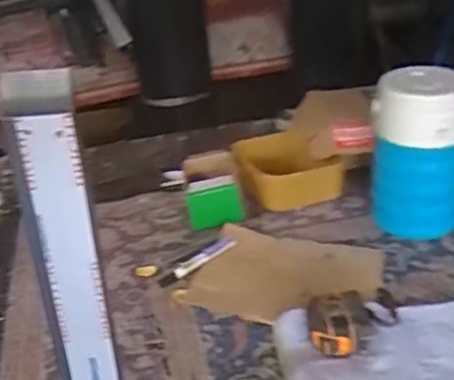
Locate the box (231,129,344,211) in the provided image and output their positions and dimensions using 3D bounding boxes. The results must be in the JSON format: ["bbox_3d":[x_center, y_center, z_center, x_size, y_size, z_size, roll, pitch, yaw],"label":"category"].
[{"bbox_3d":[0.103,-0.040,1.140,0.167,0.078,0.169,-13,31,-15],"label":"box"}]

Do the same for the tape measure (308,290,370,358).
[{"bbox_3d":[0.140,0.169,0.804,0.077,0.073,0.066,2,30,11],"label":"tape measure"}]

